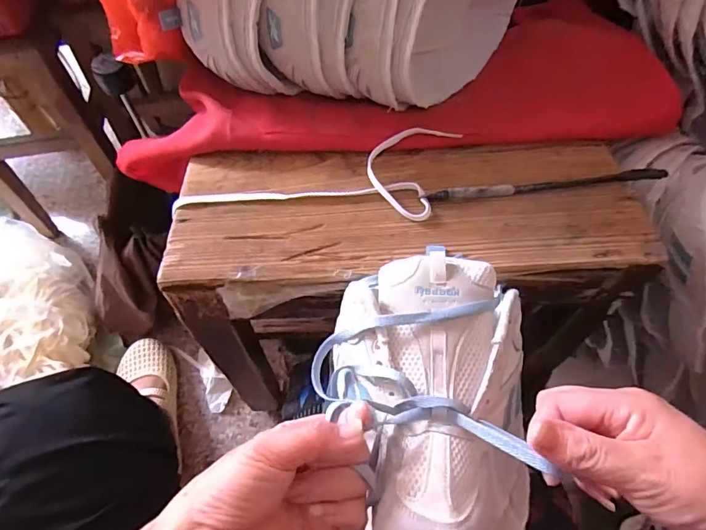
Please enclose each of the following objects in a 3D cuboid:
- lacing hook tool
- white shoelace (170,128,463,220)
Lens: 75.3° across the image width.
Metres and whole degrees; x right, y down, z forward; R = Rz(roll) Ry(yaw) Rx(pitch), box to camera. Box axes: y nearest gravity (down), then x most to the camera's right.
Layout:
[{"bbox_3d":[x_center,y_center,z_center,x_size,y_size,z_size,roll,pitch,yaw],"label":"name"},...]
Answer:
[{"bbox_3d":[0.177,-0.075,0.423,0.220,0.011,0.016,-6,61,-4],"label":"lacing hook tool"},{"bbox_3d":[-0.032,-0.081,0.418,0.263,0.026,0.088,-2,61,-2],"label":"white shoelace"}]

